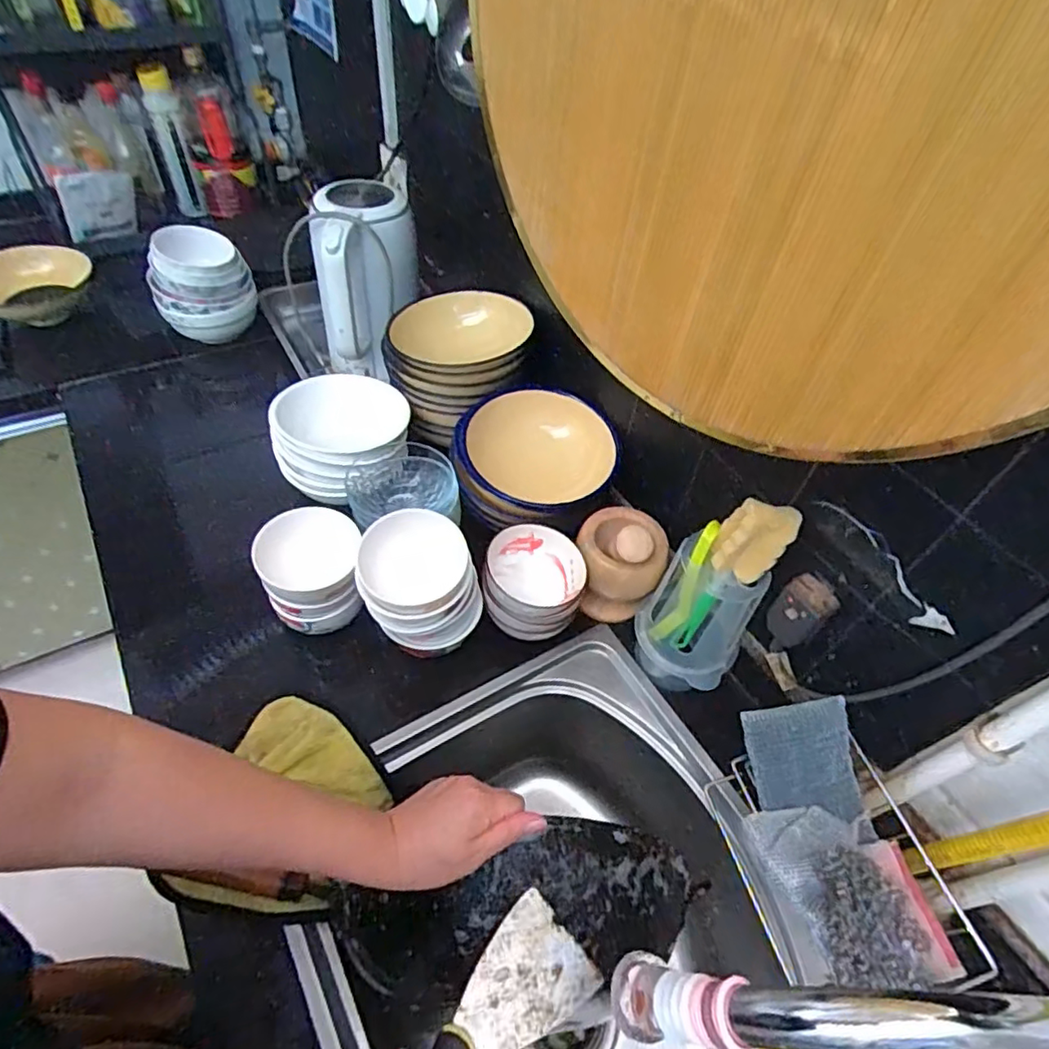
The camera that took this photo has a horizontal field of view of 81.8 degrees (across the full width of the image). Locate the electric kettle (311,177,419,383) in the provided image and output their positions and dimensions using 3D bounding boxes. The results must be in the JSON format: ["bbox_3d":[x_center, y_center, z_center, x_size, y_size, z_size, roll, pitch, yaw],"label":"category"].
[{"bbox_3d":[-0.225,-0.344,0.878,0.128,0.223,0.173,1,50,-6],"label":"electric kettle"}]

